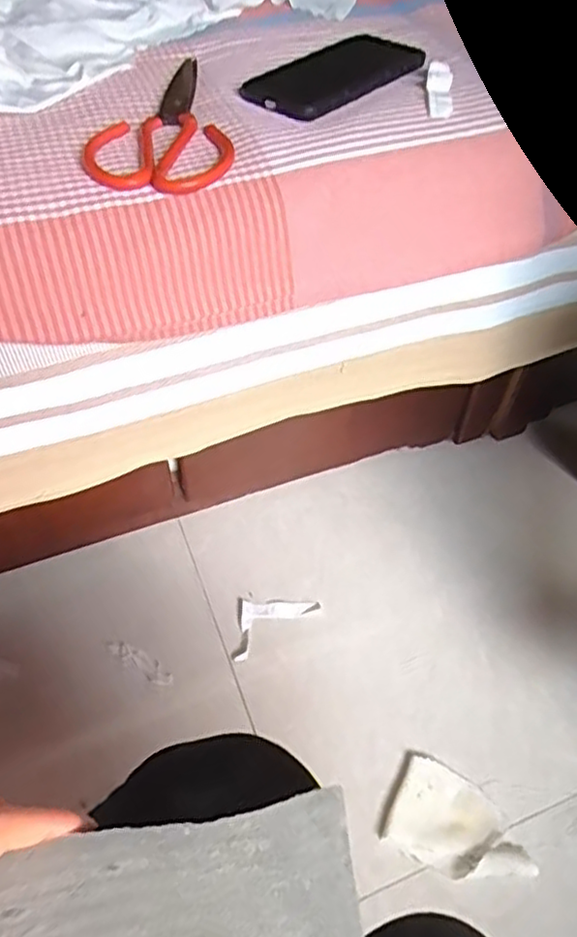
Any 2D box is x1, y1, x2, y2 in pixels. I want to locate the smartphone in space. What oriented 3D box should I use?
[{"bbox_3d":[0.043,-0.344,0.590,0.086,0.009,0.165,38,61,24],"label":"smartphone"}]

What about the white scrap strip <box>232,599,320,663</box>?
[{"bbox_3d":[-0.027,0.182,0.836,0.121,0.007,0.064,-28,59,-20],"label":"white scrap strip"}]

